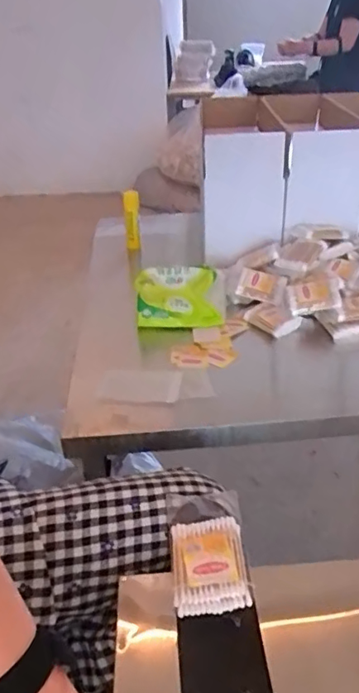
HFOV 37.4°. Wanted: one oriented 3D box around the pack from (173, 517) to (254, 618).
[{"bbox_3d":[0.024,0.175,0.426,0.059,0.009,0.079,-4,32,-2],"label":"pack"}]

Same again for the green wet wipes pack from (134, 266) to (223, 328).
[{"bbox_3d":[0.000,-0.076,0.810,0.129,0.029,0.102,-1,70,-4],"label":"green wet wipes pack"}]

